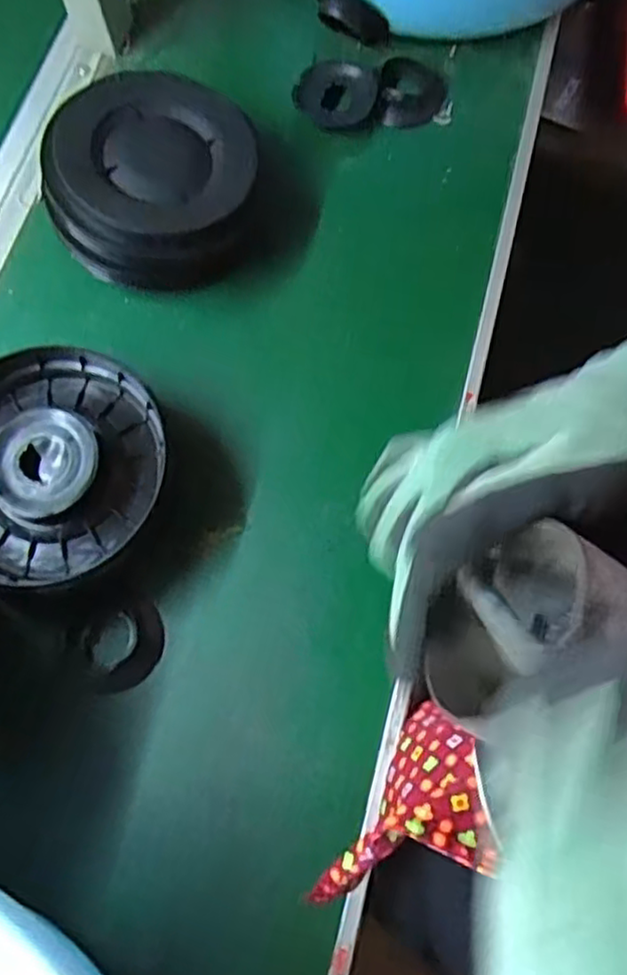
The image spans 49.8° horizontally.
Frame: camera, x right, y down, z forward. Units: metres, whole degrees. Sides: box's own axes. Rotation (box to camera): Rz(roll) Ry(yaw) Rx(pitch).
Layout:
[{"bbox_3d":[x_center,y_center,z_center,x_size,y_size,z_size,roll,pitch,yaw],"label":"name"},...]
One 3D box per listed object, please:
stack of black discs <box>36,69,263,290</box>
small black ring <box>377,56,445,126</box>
[{"bbox_3d":[-0.105,-0.204,0.458,0.131,0.065,0.130,-7,72,-3],"label":"stack of black discs"},{"bbox_3d":[0.077,-0.310,0.525,0.051,0.014,0.062,5,72,1],"label":"small black ring"}]

